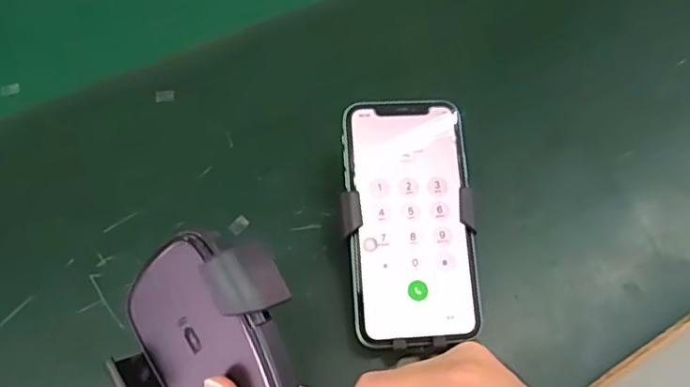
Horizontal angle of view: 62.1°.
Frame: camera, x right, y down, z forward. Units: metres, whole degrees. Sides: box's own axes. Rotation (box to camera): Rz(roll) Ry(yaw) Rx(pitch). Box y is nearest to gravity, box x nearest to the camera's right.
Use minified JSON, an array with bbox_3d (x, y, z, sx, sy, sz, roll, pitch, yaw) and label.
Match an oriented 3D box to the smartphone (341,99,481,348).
[{"bbox_3d":[0.040,0.014,0.348,0.074,0.006,0.146,-2,78,-5],"label":"smartphone"}]

